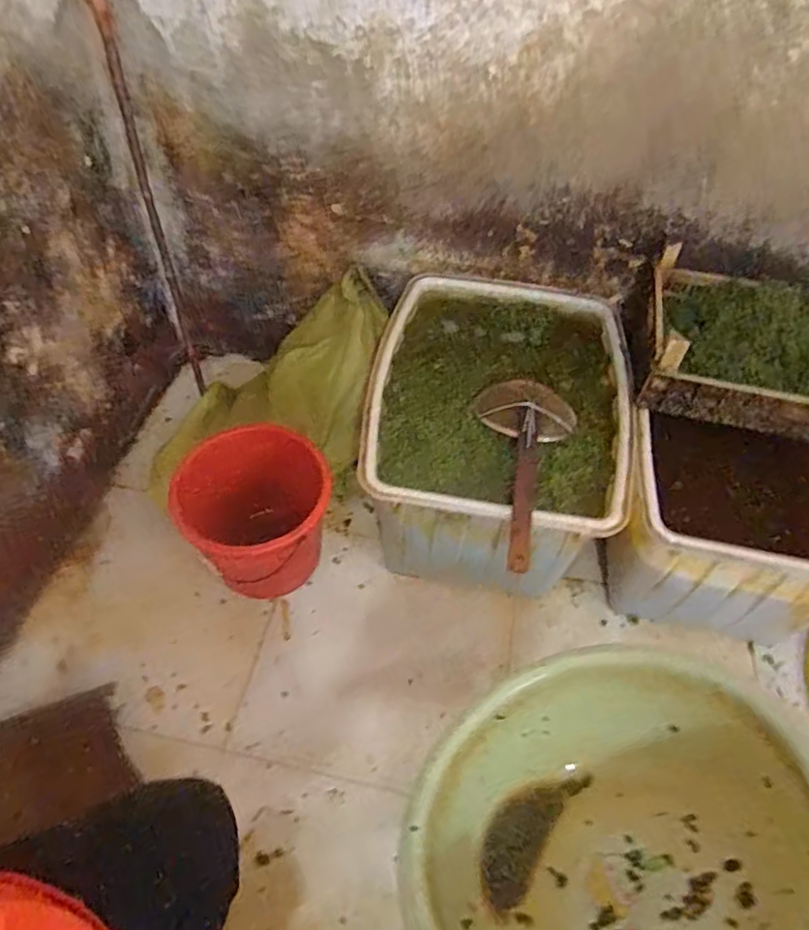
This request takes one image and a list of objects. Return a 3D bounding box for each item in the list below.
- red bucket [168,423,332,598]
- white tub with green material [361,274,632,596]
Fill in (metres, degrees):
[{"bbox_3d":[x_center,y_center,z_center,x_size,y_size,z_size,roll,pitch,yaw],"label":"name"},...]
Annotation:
[{"bbox_3d":[-0.333,0.120,1.508,0.295,0.325,0.339,-14,58,-11],"label":"red bucket"},{"bbox_3d":[0.219,-0.063,1.562,0.582,0.430,0.783,8,56,3],"label":"white tub with green material"}]

